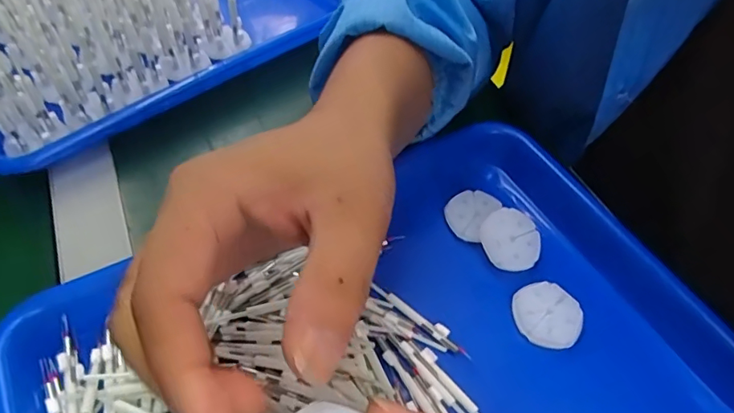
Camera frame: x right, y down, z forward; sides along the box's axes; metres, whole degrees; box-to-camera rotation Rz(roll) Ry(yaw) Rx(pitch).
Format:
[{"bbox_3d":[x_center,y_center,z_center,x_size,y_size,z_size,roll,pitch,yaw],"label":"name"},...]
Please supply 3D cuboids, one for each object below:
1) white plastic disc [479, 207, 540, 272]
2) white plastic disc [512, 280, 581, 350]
[{"bbox_3d":[0.087,0.020,0.307,0.035,0.004,0.038,3,67,-7],"label":"white plastic disc"},{"bbox_3d":[0.101,0.061,0.285,0.035,0.007,0.037,2,52,-3],"label":"white plastic disc"}]

